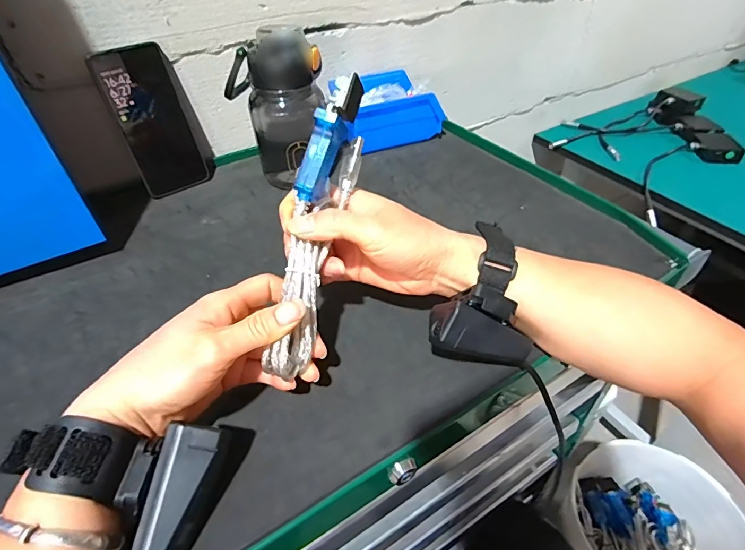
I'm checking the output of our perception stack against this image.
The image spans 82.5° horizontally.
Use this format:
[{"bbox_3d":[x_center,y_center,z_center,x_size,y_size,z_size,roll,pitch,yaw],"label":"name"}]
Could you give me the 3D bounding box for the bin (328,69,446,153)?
[{"bbox_3d":[0.017,-0.237,0.610,0.135,0.066,0.111,-14,44,-13],"label":"bin"}]

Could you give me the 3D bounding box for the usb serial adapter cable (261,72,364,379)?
[{"bbox_3d":[-0.038,-0.031,0.290,0.033,0.041,0.193,9,89,12],"label":"usb serial adapter cable"}]

